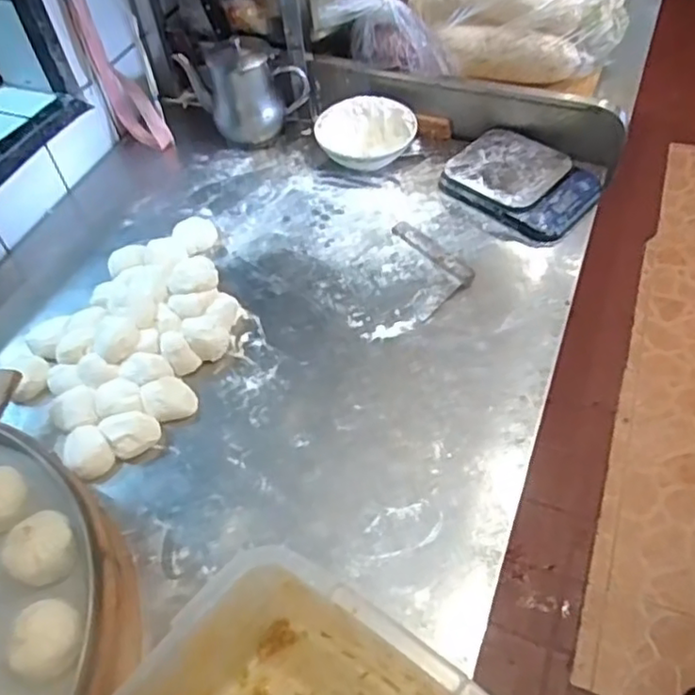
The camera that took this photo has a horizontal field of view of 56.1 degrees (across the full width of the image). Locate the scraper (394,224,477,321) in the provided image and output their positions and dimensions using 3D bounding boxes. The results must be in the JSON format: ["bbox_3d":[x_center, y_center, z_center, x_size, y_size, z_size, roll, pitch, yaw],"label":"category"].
[{"bbox_3d":[0.088,-0.105,0.890,0.111,0.022,0.135,-37,57,-22],"label":"scraper"}]

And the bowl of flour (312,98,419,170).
[{"bbox_3d":[0.029,-0.327,1.043,0.152,0.068,0.151,-3,52,3],"label":"bowl of flour"}]

